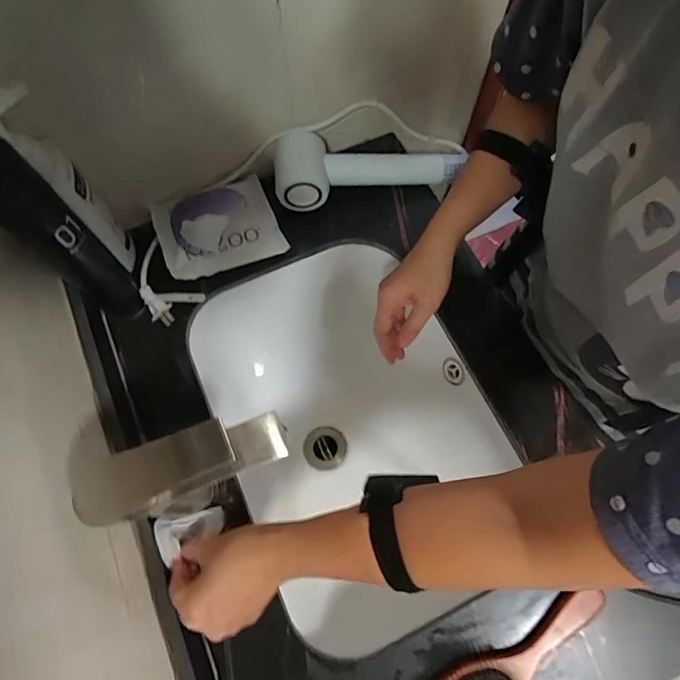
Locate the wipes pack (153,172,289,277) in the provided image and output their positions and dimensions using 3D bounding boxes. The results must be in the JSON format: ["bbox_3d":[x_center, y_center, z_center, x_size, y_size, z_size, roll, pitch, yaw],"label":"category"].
[{"bbox_3d":[-0.154,-0.146,0.549,0.144,0.038,0.126,-22,71,-7],"label":"wipes pack"}]

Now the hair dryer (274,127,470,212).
[{"bbox_3d":[0.042,-0.228,0.570,0.251,0.061,0.073,-8,70,-2],"label":"hair dryer"}]

